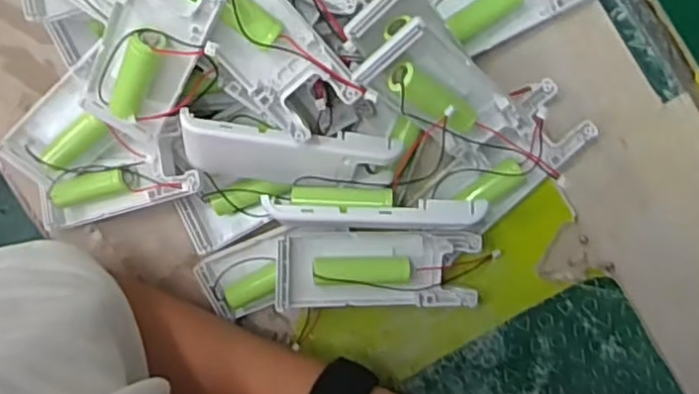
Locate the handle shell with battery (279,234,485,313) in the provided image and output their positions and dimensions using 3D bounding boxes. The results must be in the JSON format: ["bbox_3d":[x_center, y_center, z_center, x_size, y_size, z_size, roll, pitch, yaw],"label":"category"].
[{"bbox_3d":[0.015,0.038,0.341,0.100,0.028,0.038,1,94,2],"label":"handle shell with battery"}]

